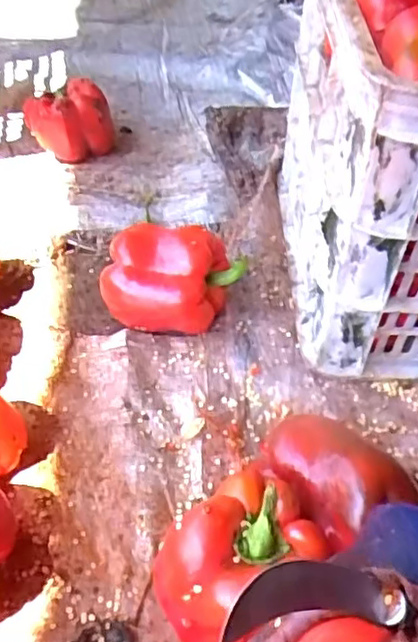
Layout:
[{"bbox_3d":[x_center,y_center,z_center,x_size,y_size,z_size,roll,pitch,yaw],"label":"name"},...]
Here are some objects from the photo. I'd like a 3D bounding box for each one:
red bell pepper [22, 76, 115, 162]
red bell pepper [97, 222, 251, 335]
[{"bbox_3d":[-0.178,-0.259,0.807,0.107,0.079,0.078,-11,49,-12],"label":"red bell pepper"},{"bbox_3d":[-0.034,-0.038,0.598,0.128,0.091,0.094,6,48,3],"label":"red bell pepper"}]

